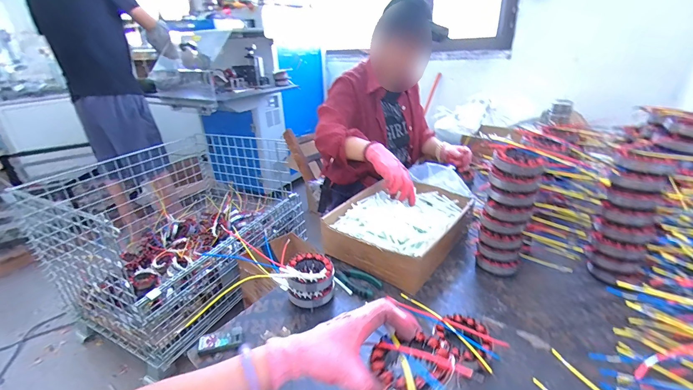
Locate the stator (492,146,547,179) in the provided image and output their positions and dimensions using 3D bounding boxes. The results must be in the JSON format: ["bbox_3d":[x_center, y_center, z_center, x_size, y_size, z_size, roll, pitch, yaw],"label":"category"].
[{"bbox_3d":[0.314,-0.056,0.590,0.073,0.043,0.069,-7,26,-10],"label":"stator"}]

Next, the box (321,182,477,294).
[{"bbox_3d":[0.136,0.065,0.763,0.252,0.085,0.328,17,31,35],"label":"box"}]

